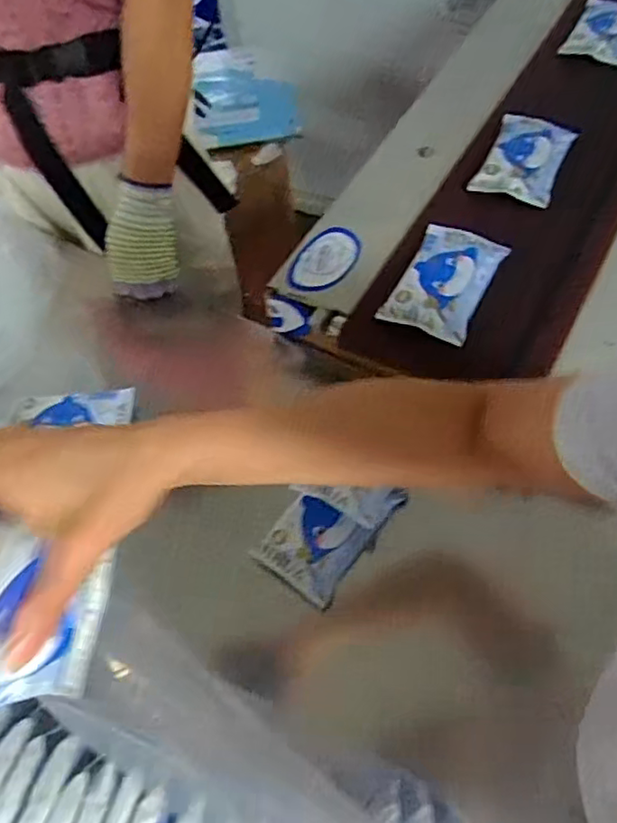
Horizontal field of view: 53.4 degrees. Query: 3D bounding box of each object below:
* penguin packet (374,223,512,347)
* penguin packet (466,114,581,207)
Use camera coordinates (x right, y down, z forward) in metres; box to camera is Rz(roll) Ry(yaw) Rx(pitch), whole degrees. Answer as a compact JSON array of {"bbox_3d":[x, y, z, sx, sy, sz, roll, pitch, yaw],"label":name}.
[{"bbox_3d":[0.139,-0.137,0.620,0.087,0.017,0.141,24,63,18],"label":"penguin packet"},{"bbox_3d":[0.255,-0.301,0.714,0.086,0.015,0.142,21,63,17],"label":"penguin packet"}]

